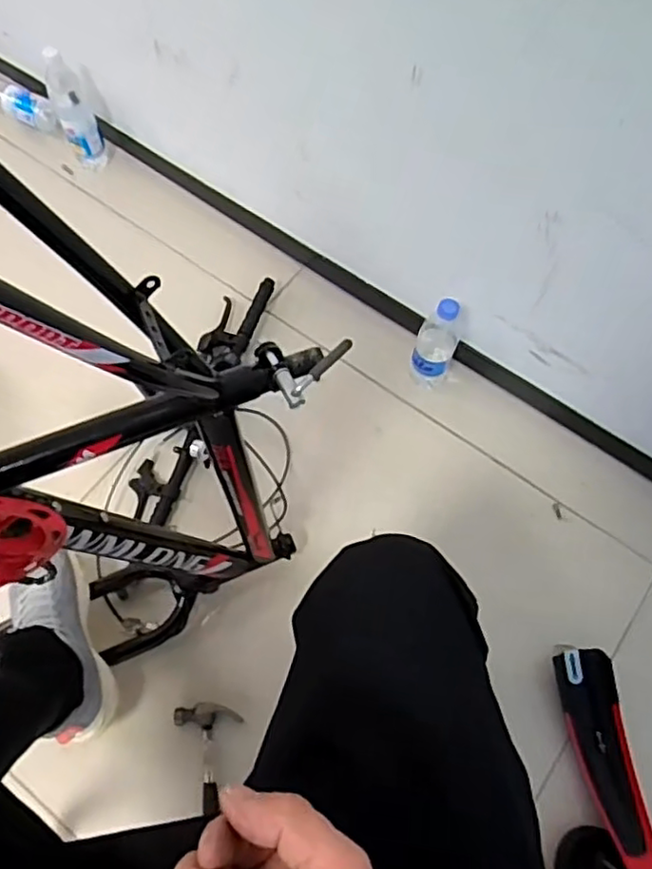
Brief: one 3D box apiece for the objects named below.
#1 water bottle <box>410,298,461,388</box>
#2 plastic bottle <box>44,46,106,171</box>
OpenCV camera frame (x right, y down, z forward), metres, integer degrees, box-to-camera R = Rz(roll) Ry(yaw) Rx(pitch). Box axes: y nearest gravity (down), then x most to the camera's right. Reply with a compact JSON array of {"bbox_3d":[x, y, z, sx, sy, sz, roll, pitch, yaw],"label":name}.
[{"bbox_3d":[0.182,-0.147,1.064,0.064,0.220,0.070,0,67,-1],"label":"water bottle"},{"bbox_3d":[-0.486,-0.622,1.250,0.069,0.228,0.069,-20,68,-9],"label":"plastic bottle"}]

